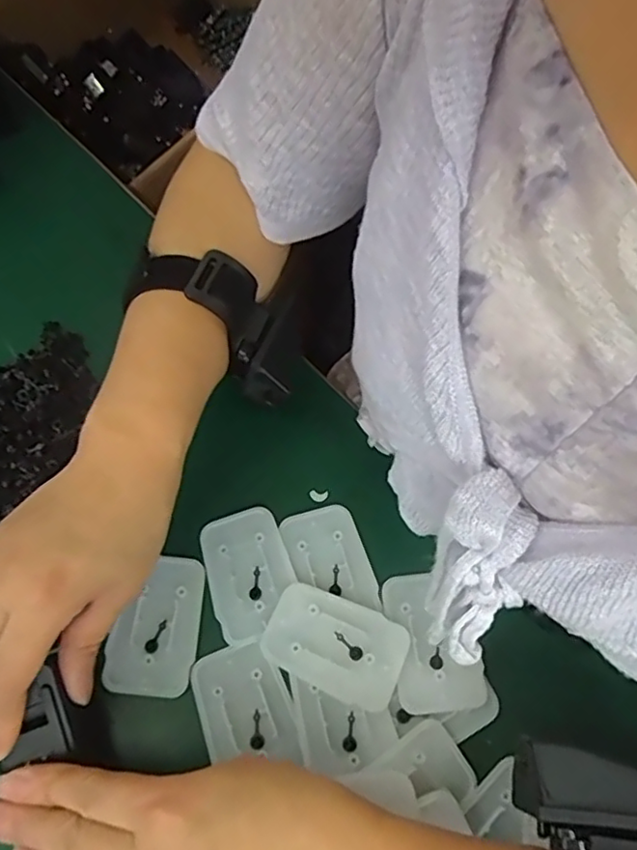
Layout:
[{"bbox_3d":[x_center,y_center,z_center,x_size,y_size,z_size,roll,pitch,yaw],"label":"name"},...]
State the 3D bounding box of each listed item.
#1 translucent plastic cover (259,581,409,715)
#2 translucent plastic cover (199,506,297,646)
[{"bbox_3d":[0.008,0.112,0.318,0.069,0.010,0.046,23,66,10],"label":"translucent plastic cover"},{"bbox_3d":[-0.038,0.079,0.337,0.045,0.005,0.066,-19,66,-10],"label":"translucent plastic cover"}]

